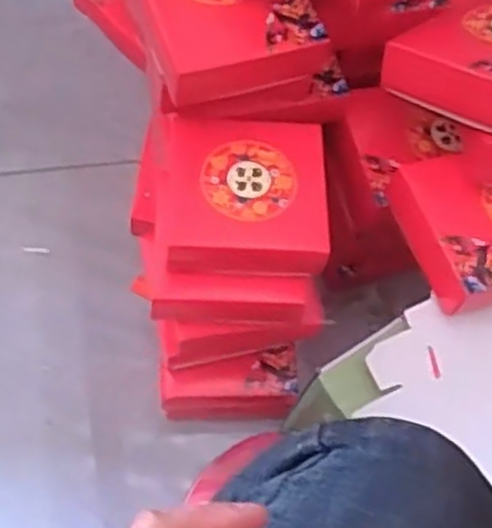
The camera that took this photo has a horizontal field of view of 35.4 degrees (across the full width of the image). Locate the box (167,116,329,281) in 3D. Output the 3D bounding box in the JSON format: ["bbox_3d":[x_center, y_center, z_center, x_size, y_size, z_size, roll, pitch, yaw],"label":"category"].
[{"bbox_3d":[-0.001,-0.059,0.653,0.135,0.043,0.138,2,65,-6],"label":"box"}]

